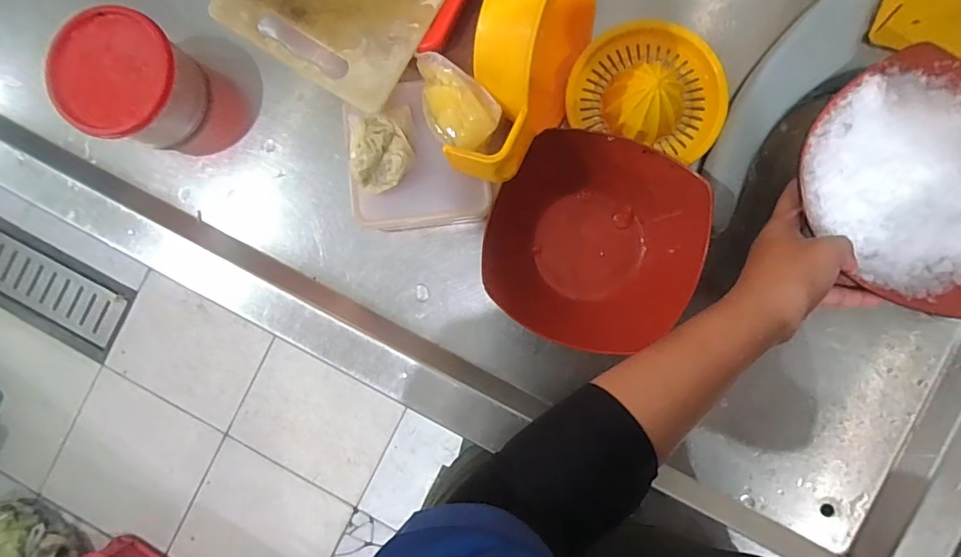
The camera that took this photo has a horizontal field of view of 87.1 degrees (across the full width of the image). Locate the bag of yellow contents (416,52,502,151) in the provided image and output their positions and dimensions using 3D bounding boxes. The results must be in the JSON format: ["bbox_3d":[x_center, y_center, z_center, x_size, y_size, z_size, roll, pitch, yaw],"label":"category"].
[{"bbox_3d":[-0.023,-0.137,0.395,0.079,0.030,0.044,45,93,4],"label":"bag of yellow contents"}]

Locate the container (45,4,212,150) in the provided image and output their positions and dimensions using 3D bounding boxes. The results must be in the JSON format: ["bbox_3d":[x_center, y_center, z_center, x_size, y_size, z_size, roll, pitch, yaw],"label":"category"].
[{"bbox_3d":[-0.307,-0.170,0.458,0.110,0.086,0.104,0,90,5],"label":"container"}]

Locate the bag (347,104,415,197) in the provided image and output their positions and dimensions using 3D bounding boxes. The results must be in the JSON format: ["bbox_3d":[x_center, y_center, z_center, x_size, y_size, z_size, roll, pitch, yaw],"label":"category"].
[{"bbox_3d":[-0.079,-0.104,0.405,0.047,0.029,0.066,0,99,-21],"label":"bag"}]

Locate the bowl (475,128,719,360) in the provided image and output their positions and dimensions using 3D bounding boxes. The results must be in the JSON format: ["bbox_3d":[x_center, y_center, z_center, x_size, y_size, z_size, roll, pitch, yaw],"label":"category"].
[{"bbox_3d":[0.093,-0.026,0.432,0.166,0.076,0.164,24,92,5],"label":"bowl"}]

